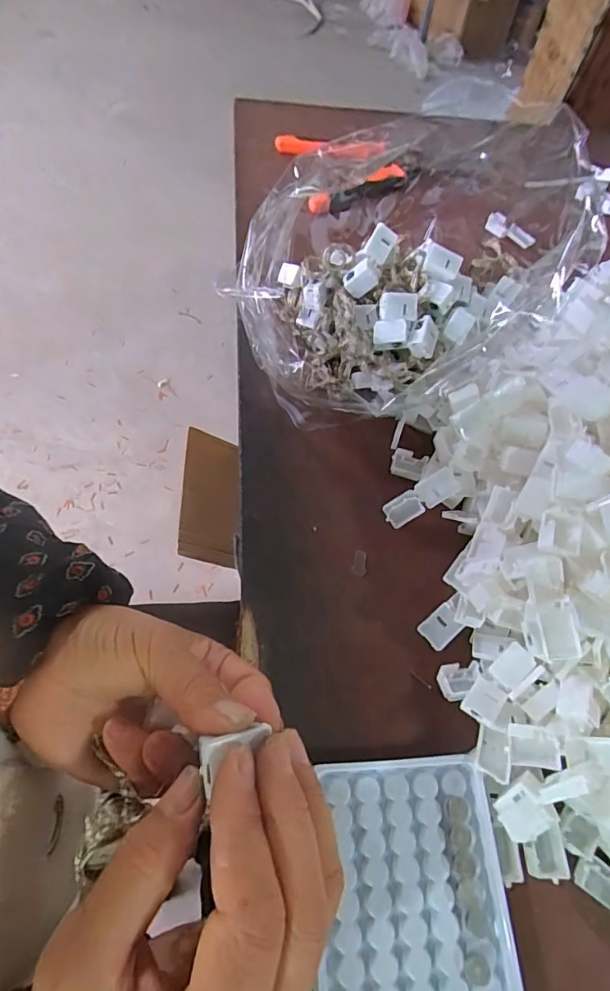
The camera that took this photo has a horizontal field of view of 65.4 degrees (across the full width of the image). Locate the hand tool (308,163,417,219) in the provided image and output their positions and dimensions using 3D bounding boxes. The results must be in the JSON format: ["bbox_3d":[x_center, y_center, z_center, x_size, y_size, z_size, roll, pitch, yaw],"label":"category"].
[{"bbox_3d":[0.064,-0.335,0.524,0.137,0.025,0.032,-38,70,-22],"label":"hand tool"}]

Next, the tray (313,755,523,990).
[{"bbox_3d":[0.054,0.203,0.230,0.094,0.009,0.129,2,62,-6],"label":"tray"}]

